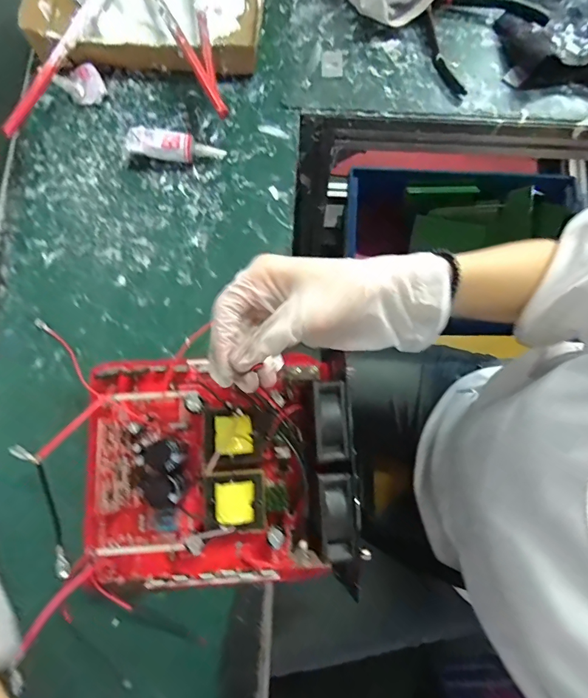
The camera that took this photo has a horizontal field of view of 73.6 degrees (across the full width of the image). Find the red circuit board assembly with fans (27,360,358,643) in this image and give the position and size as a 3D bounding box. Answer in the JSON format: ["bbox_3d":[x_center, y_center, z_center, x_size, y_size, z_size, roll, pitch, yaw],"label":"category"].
[{"bbox_3d":[-0.067,0.096,0.309,0.218,0.063,0.180,0,79,0],"label":"red circuit board assembly with fans"}]

